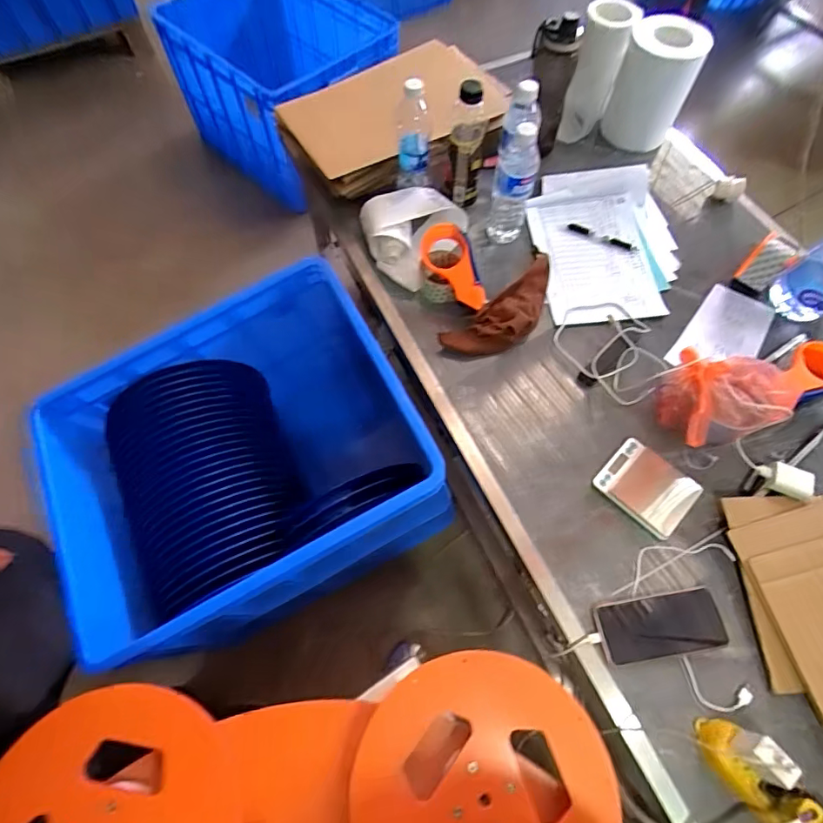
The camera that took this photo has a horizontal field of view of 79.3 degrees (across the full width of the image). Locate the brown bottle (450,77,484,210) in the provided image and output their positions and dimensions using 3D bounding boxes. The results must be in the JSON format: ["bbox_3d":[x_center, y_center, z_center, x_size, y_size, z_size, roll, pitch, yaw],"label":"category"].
[{"bbox_3d":[0.096,-0.476,0.884,0.060,0.194,0.054,4,64,3],"label":"brown bottle"}]

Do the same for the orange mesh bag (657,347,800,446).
[{"bbox_3d":[0.463,-0.020,0.745,0.155,0.105,0.127,-8,64,-3],"label":"orange mesh bag"}]

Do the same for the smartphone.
[{"bbox_3d":[0.332,0.284,0.659,0.165,0.007,0.074,-9,64,-3],"label":"smartphone"}]

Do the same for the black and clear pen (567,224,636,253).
[{"bbox_3d":[0.359,-0.328,0.939,0.130,0.015,0.015,30,68,15],"label":"black and clear pen"}]

